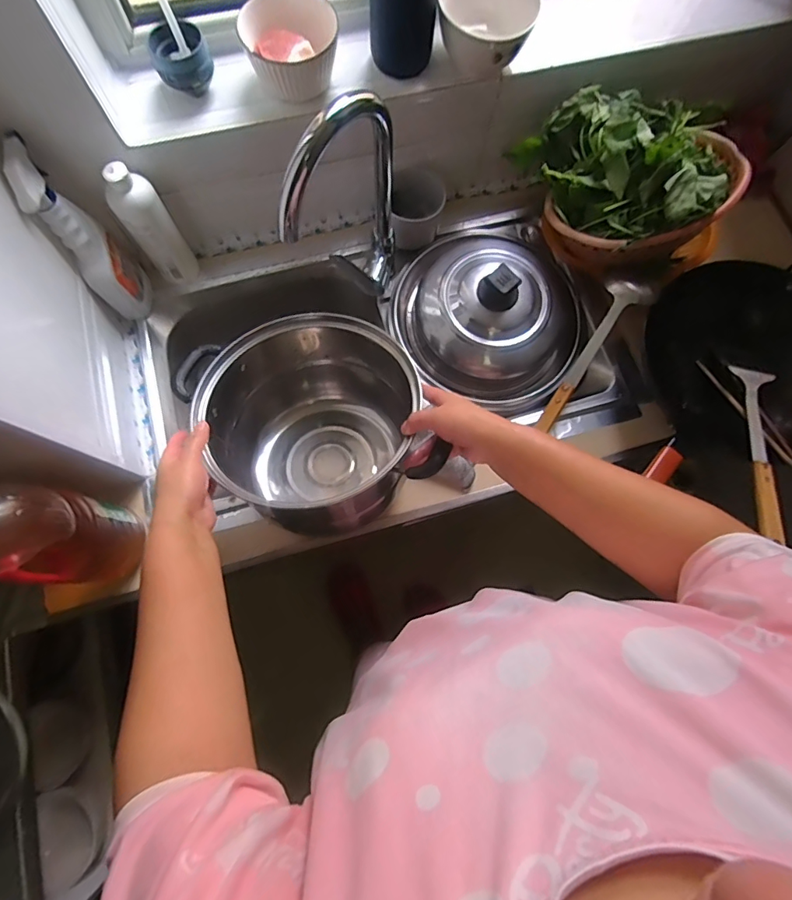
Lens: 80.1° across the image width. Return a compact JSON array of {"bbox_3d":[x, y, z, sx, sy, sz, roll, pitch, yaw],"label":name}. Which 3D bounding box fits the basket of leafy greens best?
[{"bbox_3d":[0.363,-0.412,0.707,0.268,0.177,0.274,-29,78,-8],"label":"basket of leafy greens"}]

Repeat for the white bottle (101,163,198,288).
[{"bbox_3d":[-0.356,-0.323,0.696,0.065,0.198,0.053,-31,78,-9],"label":"white bottle"}]

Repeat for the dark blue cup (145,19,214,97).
[{"bbox_3d":[-0.273,-0.497,0.606,0.071,0.060,0.057,-22,77,-7],"label":"dark blue cup"}]

